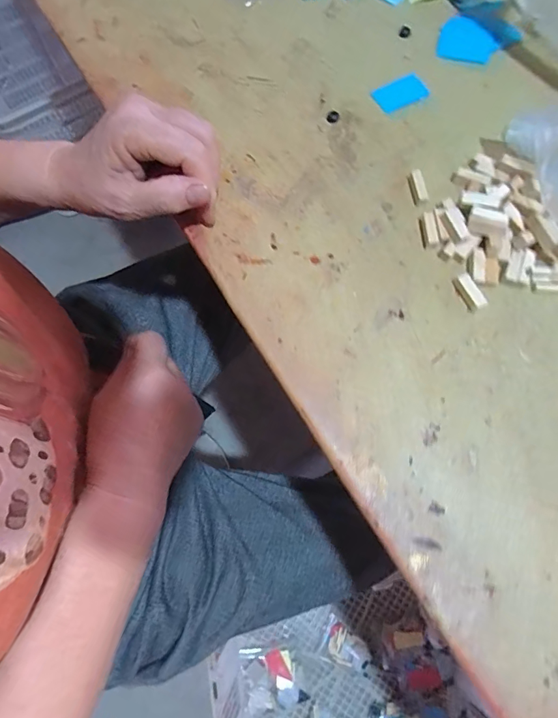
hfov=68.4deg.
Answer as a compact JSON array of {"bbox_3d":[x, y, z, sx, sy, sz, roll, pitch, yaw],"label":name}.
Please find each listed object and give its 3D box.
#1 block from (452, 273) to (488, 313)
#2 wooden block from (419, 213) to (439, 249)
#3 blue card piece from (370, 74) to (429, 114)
[{"bbox_3d":[0.127,-0.045,0.273,0.008,0.010,0.026,-23,73,-7],"label":"block"},{"bbox_3d":[0.106,-0.091,0.291,0.008,0.005,0.026,-4,72,-1],"label":"wooden block"},{"bbox_3d":[0.098,-0.216,0.336,0.039,0.005,0.025,-23,80,2],"label":"blue card piece"}]

